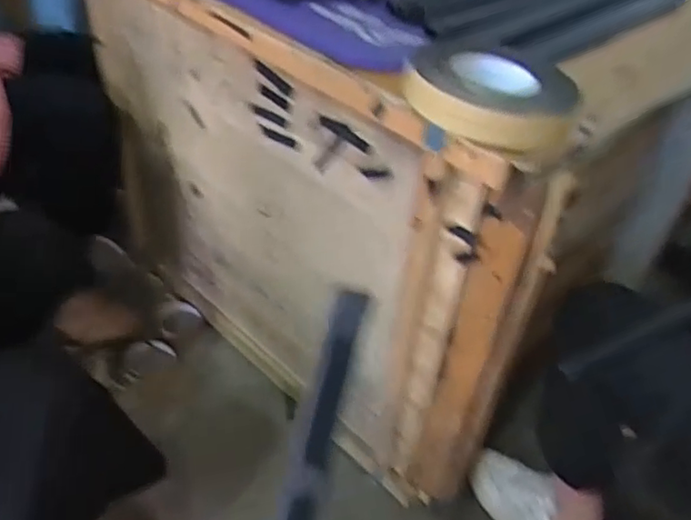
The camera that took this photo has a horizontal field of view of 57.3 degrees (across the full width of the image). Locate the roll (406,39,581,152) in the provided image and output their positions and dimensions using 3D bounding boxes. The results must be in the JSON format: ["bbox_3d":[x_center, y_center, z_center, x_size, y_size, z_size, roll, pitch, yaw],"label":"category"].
[{"bbox_3d":[0.143,-0.167,0.616,0.154,0.051,0.154,2,42,-2],"label":"roll"}]

